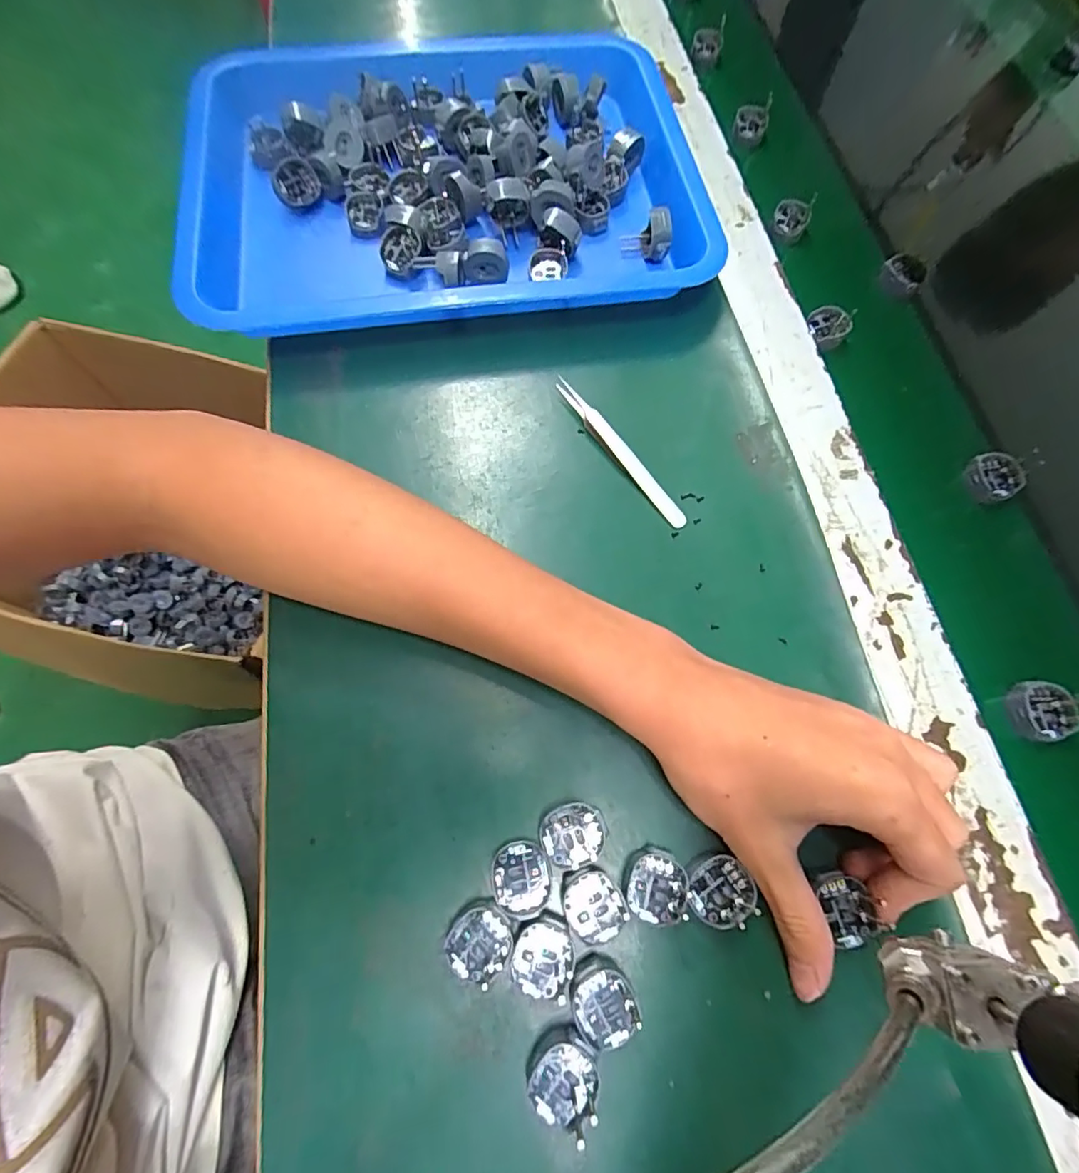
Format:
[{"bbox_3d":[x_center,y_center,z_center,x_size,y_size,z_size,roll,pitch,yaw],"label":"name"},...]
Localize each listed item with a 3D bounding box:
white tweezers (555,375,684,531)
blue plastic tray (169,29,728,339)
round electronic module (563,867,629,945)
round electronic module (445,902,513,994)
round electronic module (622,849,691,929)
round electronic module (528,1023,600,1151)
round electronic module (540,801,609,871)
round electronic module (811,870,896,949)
[{"bbox_3d":[0.045,-0.078,0.307,0.011,0.012,0.112,-33,74,-14],"label":"white tweezers"},{"bbox_3d":[-0.061,-0.277,0.365,0.340,0.033,0.257,-3,69,-4],"label":"blue plastic tray"},{"bbox_3d":[0.023,0.132,0.222,0.024,0.004,0.027,-18,71,-9],"label":"round electronic module"},{"bbox_3d":[-0.024,0.146,0.222,0.025,0.009,0.027,1,69,-2],"label":"round electronic module"},{"bbox_3d":[0.049,0.126,0.225,0.026,0.004,0.028,1,69,-2],"label":"round electronic module"},{"bbox_3d":[0.009,0.187,0.205,0.026,0.010,0.030,9,69,1],"label":"round electronic module"},{"bbox_3d":[0.015,0.107,0.232,0.028,0.004,0.025,-9,70,-6],"label":"round electronic module"},{"bbox_3d":[0.130,0.134,0.224,0.020,0.006,0.028,-14,70,-8],"label":"round electronic module"}]

